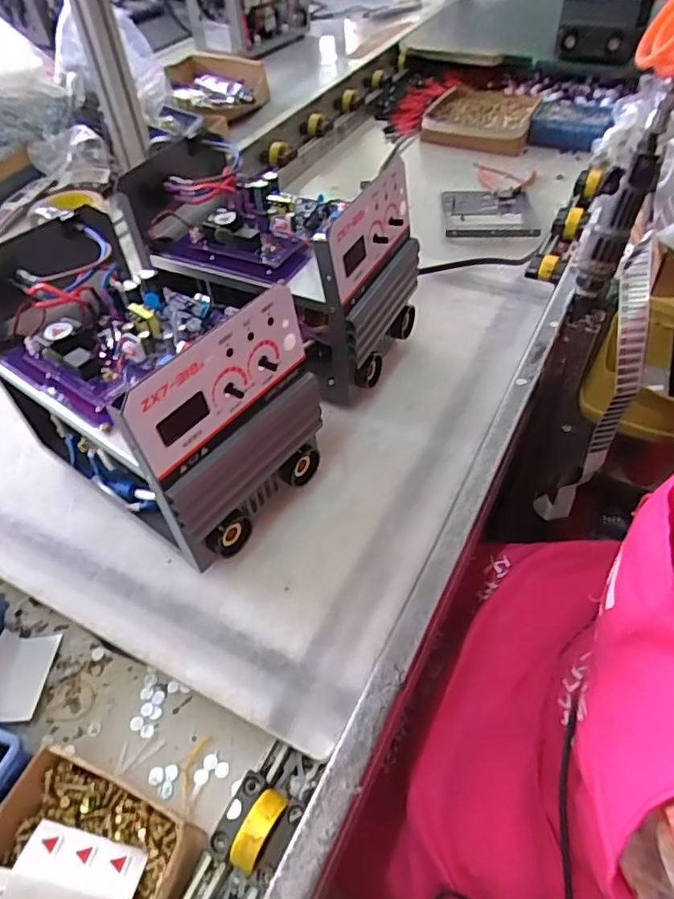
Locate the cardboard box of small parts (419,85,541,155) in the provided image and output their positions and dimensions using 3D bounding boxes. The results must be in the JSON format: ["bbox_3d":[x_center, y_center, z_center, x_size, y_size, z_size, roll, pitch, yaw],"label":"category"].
[{"bbox_3d":[0.308,-0.713,1.210,0.216,0.045,0.259,13,52,14],"label":"cardboard box of small parts"}]

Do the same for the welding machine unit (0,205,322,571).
[{"bbox_3d":[-0.156,-0.053,0.475,0.258,0.190,0.146,30,57,26],"label":"welding machine unit"}]

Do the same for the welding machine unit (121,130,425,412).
[{"bbox_3d":[-0.062,-0.183,0.584,0.252,0.191,0.142,19,54,19],"label":"welding machine unit"}]

